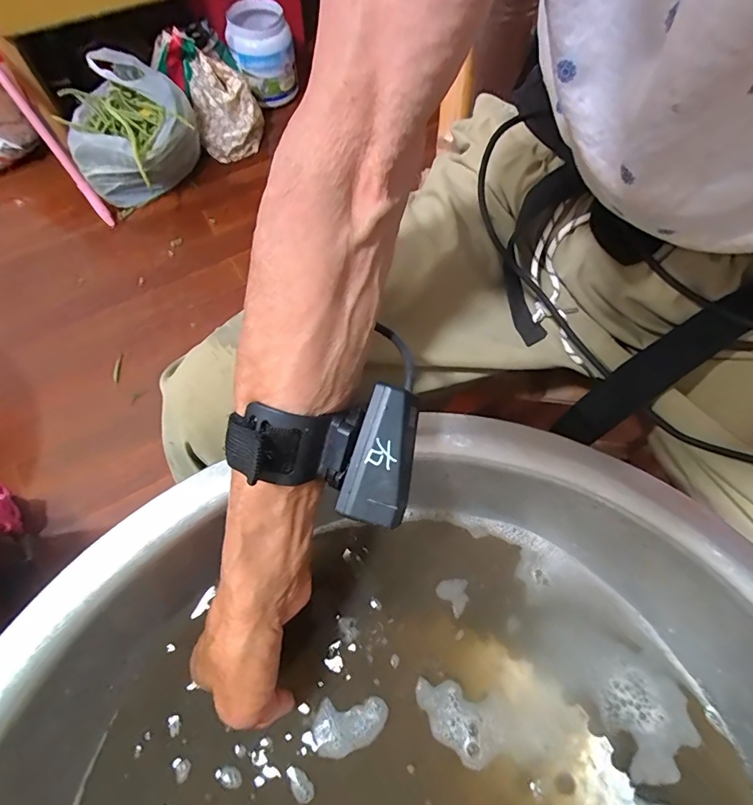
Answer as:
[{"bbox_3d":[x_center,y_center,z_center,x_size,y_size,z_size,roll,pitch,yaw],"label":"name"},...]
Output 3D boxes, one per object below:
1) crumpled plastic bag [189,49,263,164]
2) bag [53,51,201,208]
[{"bbox_3d":[-0.331,-0.643,0.963,0.129,0.152,0.136,-27,70,-13],"label":"crumpled plastic bag"},{"bbox_3d":[-0.481,-0.529,0.885,0.189,0.204,0.222,6,66,1],"label":"bag"}]

